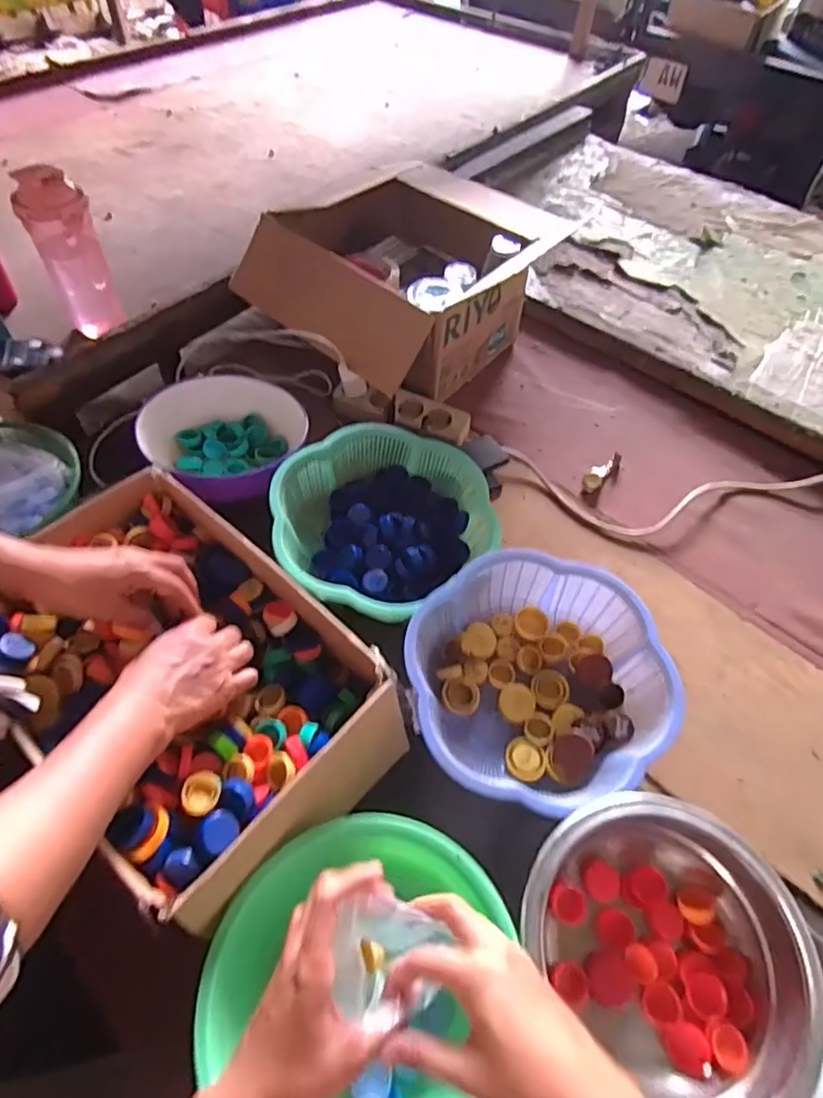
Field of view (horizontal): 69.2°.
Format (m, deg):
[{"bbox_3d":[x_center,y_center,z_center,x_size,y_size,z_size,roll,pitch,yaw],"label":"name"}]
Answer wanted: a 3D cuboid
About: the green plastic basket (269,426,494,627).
[{"bbox_3d":[-0.038,-0.030,0.727,0.239,0.082,0.266,37,58,21],"label":"green plastic basket"}]

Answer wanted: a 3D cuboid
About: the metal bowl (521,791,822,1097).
[{"bbox_3d":[0.204,0.331,0.493,0.212,0.082,0.225,2,55,-3],"label":"metal bowl"}]

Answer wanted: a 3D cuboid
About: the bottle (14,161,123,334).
[{"bbox_3d":[-0.457,-0.389,0.801,0.081,0.200,0.067,-9,54,-11],"label":"bottle"}]

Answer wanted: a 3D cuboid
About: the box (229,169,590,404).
[{"bbox_3d":[0.005,-0.445,0.962,0.346,0.173,0.450,37,58,21],"label":"box"}]

